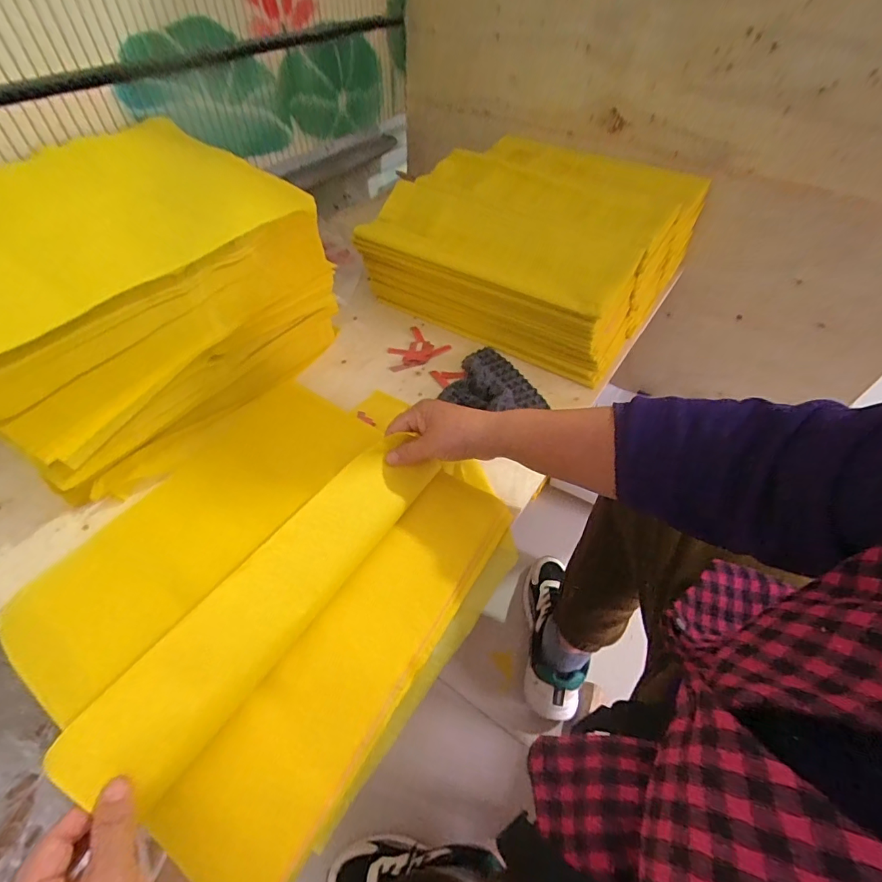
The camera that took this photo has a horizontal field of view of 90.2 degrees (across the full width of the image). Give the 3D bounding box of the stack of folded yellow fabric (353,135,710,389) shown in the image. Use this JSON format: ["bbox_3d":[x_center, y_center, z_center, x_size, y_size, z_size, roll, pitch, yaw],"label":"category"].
[{"bbox_3d":[0.158,-0.313,0.686,0.363,0.146,0.420,29,56,20],"label":"stack of folded yellow fabric"}]

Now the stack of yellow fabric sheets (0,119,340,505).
[{"bbox_3d":[-0.344,-0.176,0.496,0.290,0.220,0.376,30,56,21],"label":"stack of yellow fabric sheets"}]

